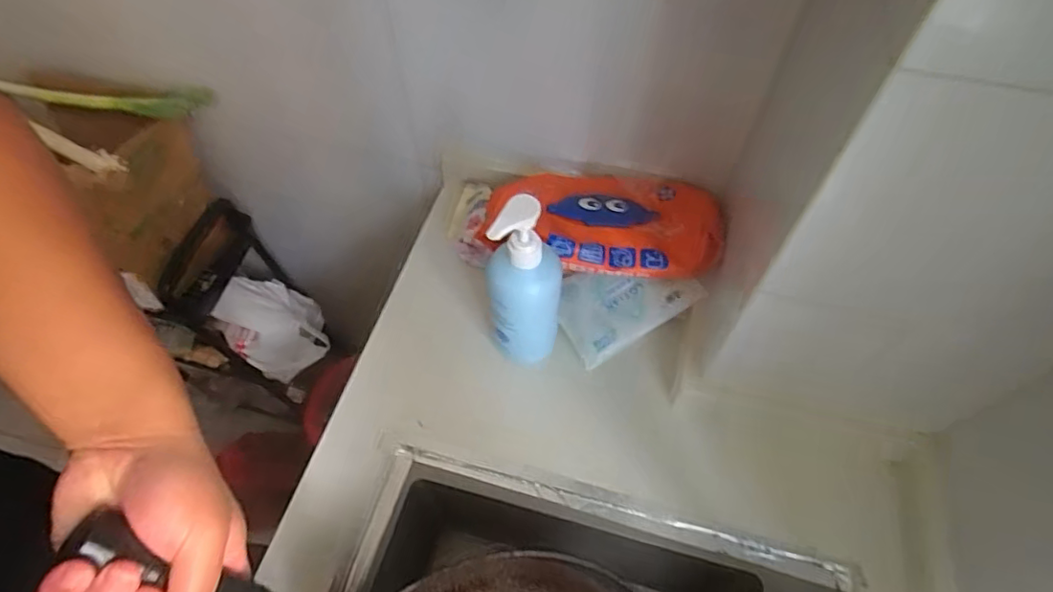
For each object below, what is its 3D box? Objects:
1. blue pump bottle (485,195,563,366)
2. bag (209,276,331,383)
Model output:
[{"bbox_3d":[-0.003,-0.005,0.550,0.072,0.220,0.065,-1,57,-1],"label":"blue pump bottle"},{"bbox_3d":[-0.452,0.046,1.020,0.160,0.139,0.172,-37,64,-22],"label":"bag"}]

